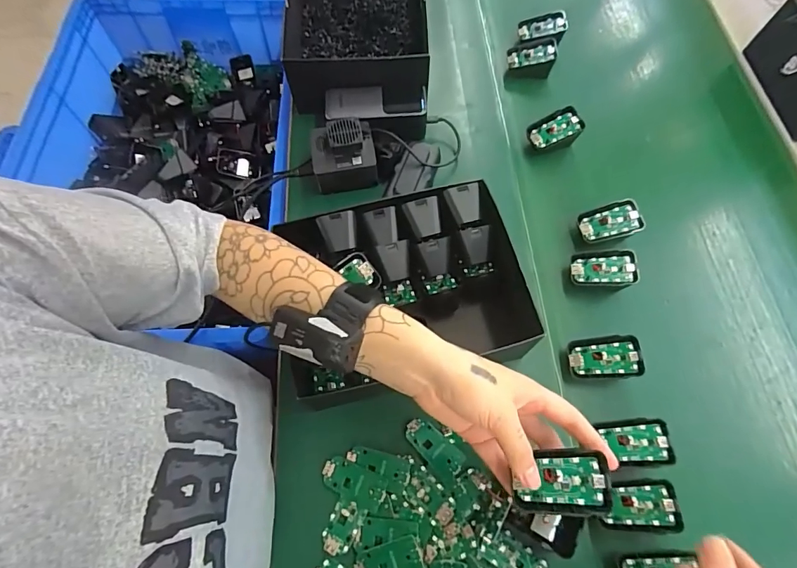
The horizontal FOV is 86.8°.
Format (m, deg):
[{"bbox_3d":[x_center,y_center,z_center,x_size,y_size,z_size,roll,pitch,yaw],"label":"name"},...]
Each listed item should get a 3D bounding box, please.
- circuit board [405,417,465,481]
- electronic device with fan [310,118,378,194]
[{"bbox_3d":[0.036,0.161,0.418,0.030,0.005,0.062,-41,74,-17],"label":"circuit board"},{"bbox_3d":[-0.070,-0.162,0.534,0.078,0.058,0.071,-12,63,-4],"label":"electronic device with fan"}]

